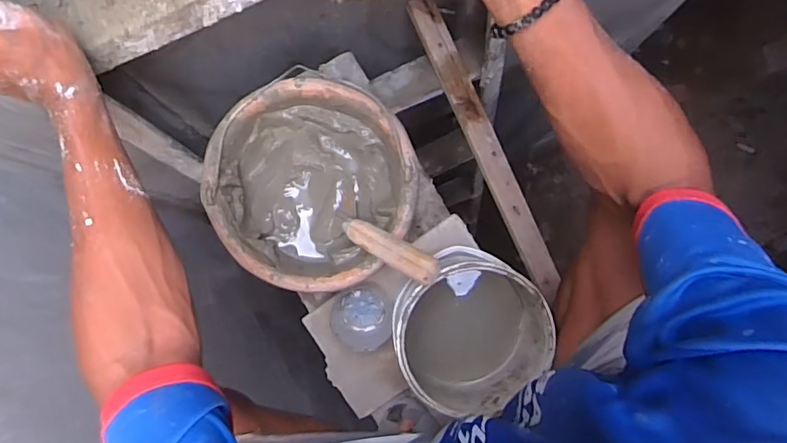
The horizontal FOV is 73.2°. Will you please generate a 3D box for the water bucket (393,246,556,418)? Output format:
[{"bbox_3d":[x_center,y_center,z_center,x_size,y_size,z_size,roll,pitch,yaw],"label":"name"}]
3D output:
[{"bbox_3d":[0.095,0.140,0.685,0.176,0.179,0.168,0,86,1],"label":"water bucket"}]

